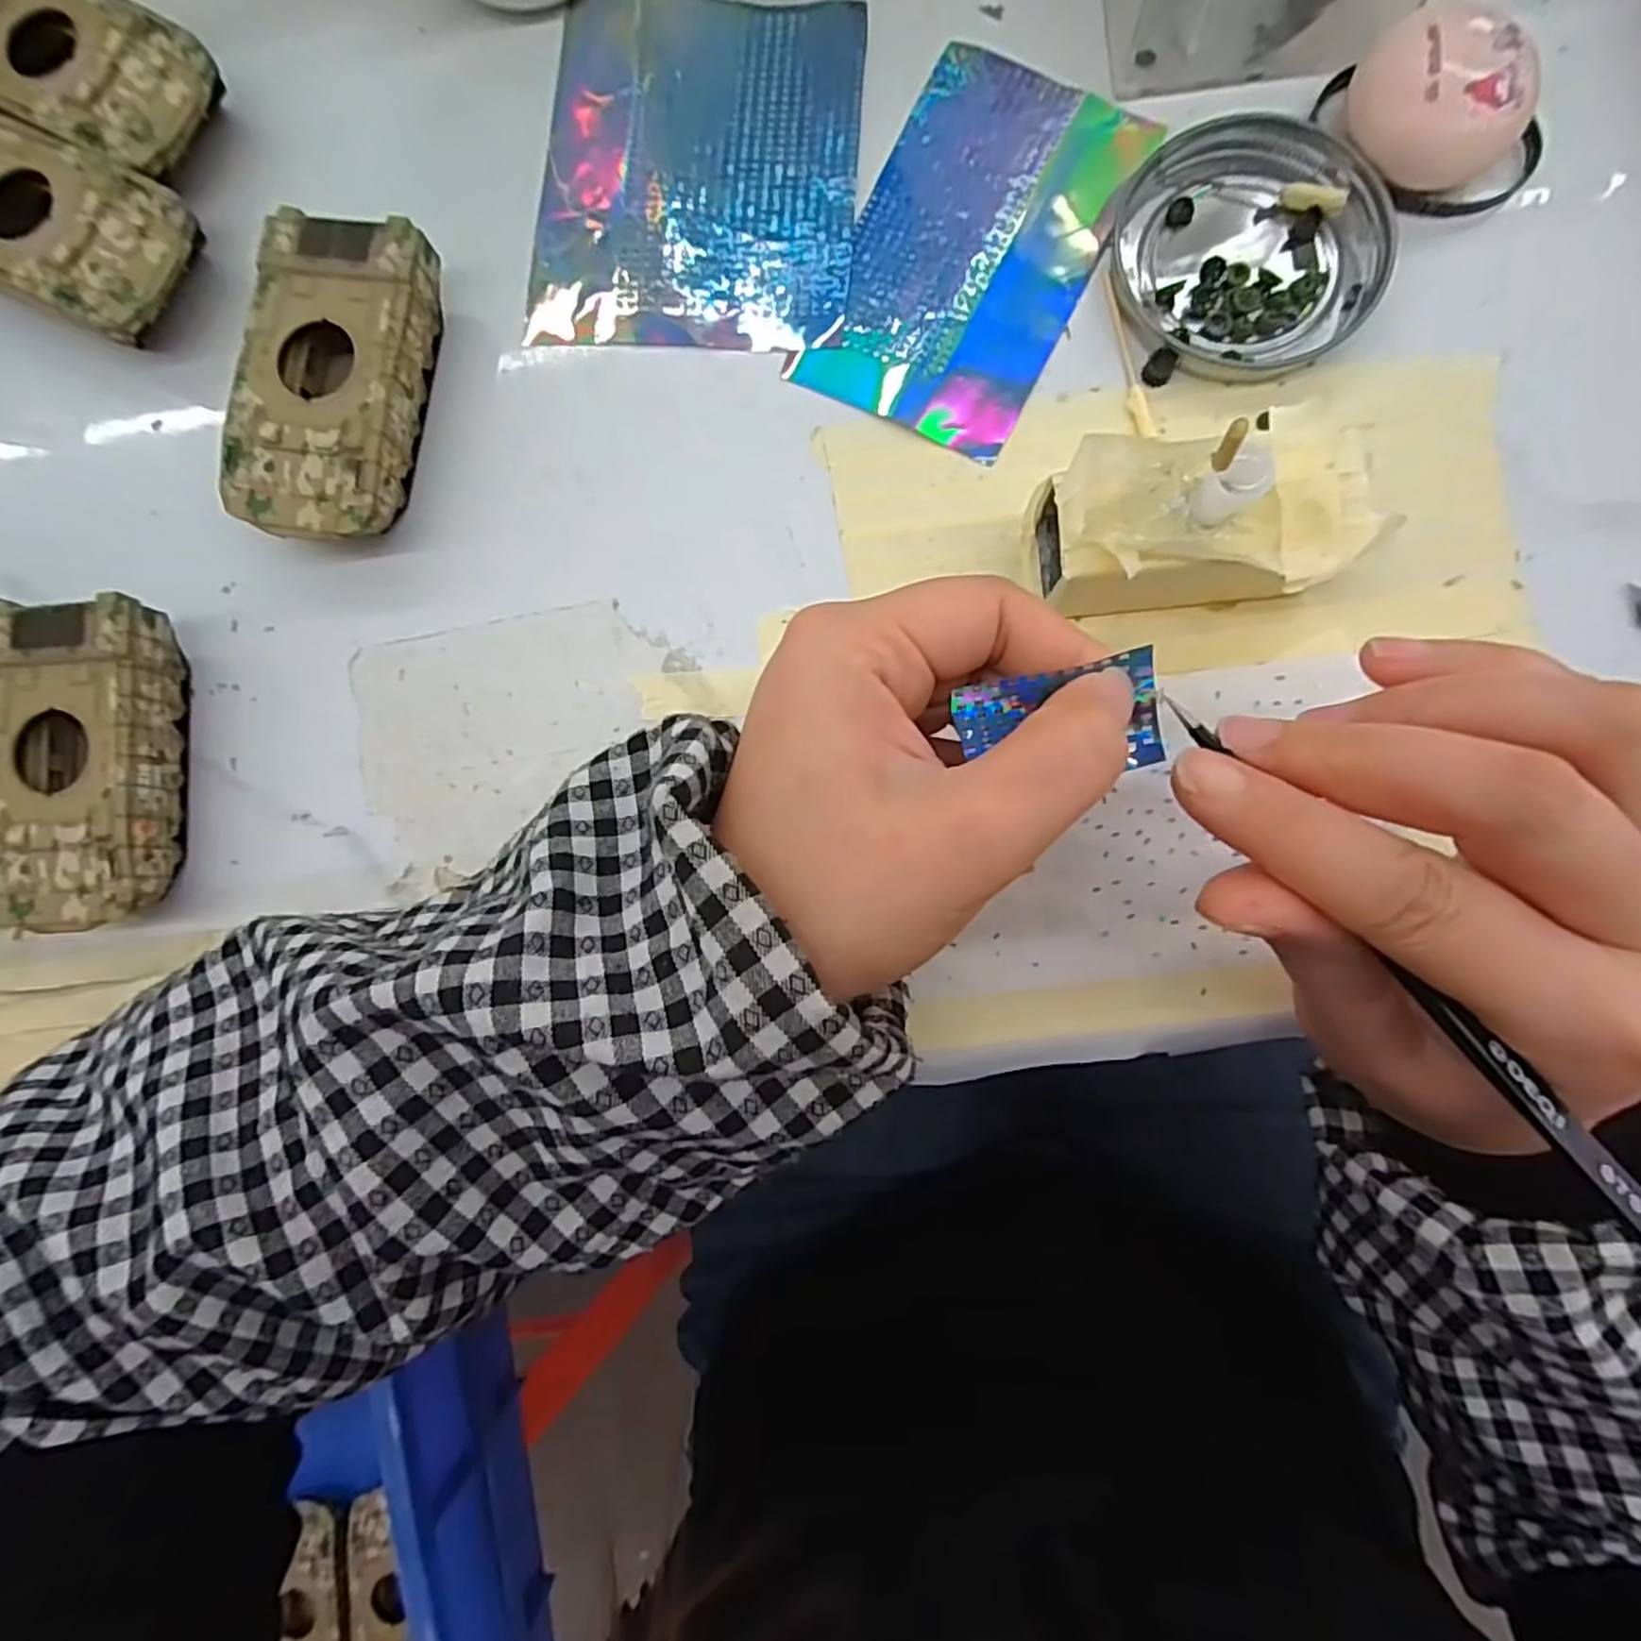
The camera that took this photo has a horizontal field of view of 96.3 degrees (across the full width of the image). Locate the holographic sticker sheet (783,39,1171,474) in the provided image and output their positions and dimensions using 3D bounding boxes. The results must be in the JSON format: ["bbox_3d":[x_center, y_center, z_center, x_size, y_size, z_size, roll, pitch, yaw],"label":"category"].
[{"bbox_3d":[0.048,-0.181,0.231,0.074,0.004,0.123,26,89,6],"label":"holographic sticker sheet"}]

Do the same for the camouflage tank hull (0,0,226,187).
[{"bbox_3d":[-0.245,-0.245,0.244,0.091,0.024,0.050,23,89,6],"label":"camouflage tank hull"}]

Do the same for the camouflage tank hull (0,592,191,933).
[{"bbox_3d":[-0.224,-0.016,0.228,0.048,0.027,0.095,-2,87,5],"label":"camouflage tank hull"}]

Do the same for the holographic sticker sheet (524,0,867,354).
[{"bbox_3d":[-0.039,-0.215,0.242,0.103,0.004,0.124,4,86,4],"label":"holographic sticker sheet"}]

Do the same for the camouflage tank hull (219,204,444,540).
[{"bbox_3d":[-0.150,-0.134,0.232,0.050,0.025,0.094,10,88,5],"label":"camouflage tank hull"}]

